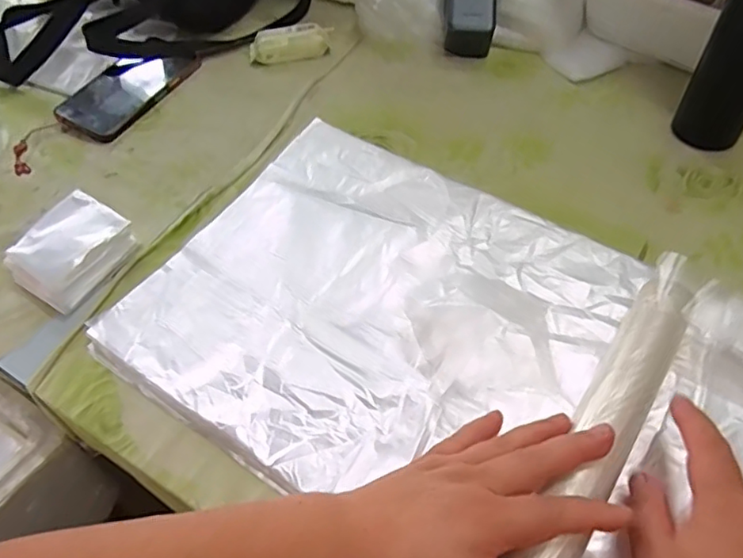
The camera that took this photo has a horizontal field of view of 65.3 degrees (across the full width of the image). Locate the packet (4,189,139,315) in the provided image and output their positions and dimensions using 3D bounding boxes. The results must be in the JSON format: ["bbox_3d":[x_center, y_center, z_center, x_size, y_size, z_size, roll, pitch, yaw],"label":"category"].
[{"bbox_3d":[-0.262,-0.025,0.506,0.073,0.035,0.093,26,58,21],"label":"packet"}]

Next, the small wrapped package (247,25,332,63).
[{"bbox_3d":[-0.098,-0.285,0.700,0.100,0.021,0.055,-13,53,-7],"label":"small wrapped package"}]

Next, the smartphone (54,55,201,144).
[{"bbox_3d":[-0.279,-0.220,0.663,0.081,0.015,0.160,22,56,19],"label":"smartphone"}]

